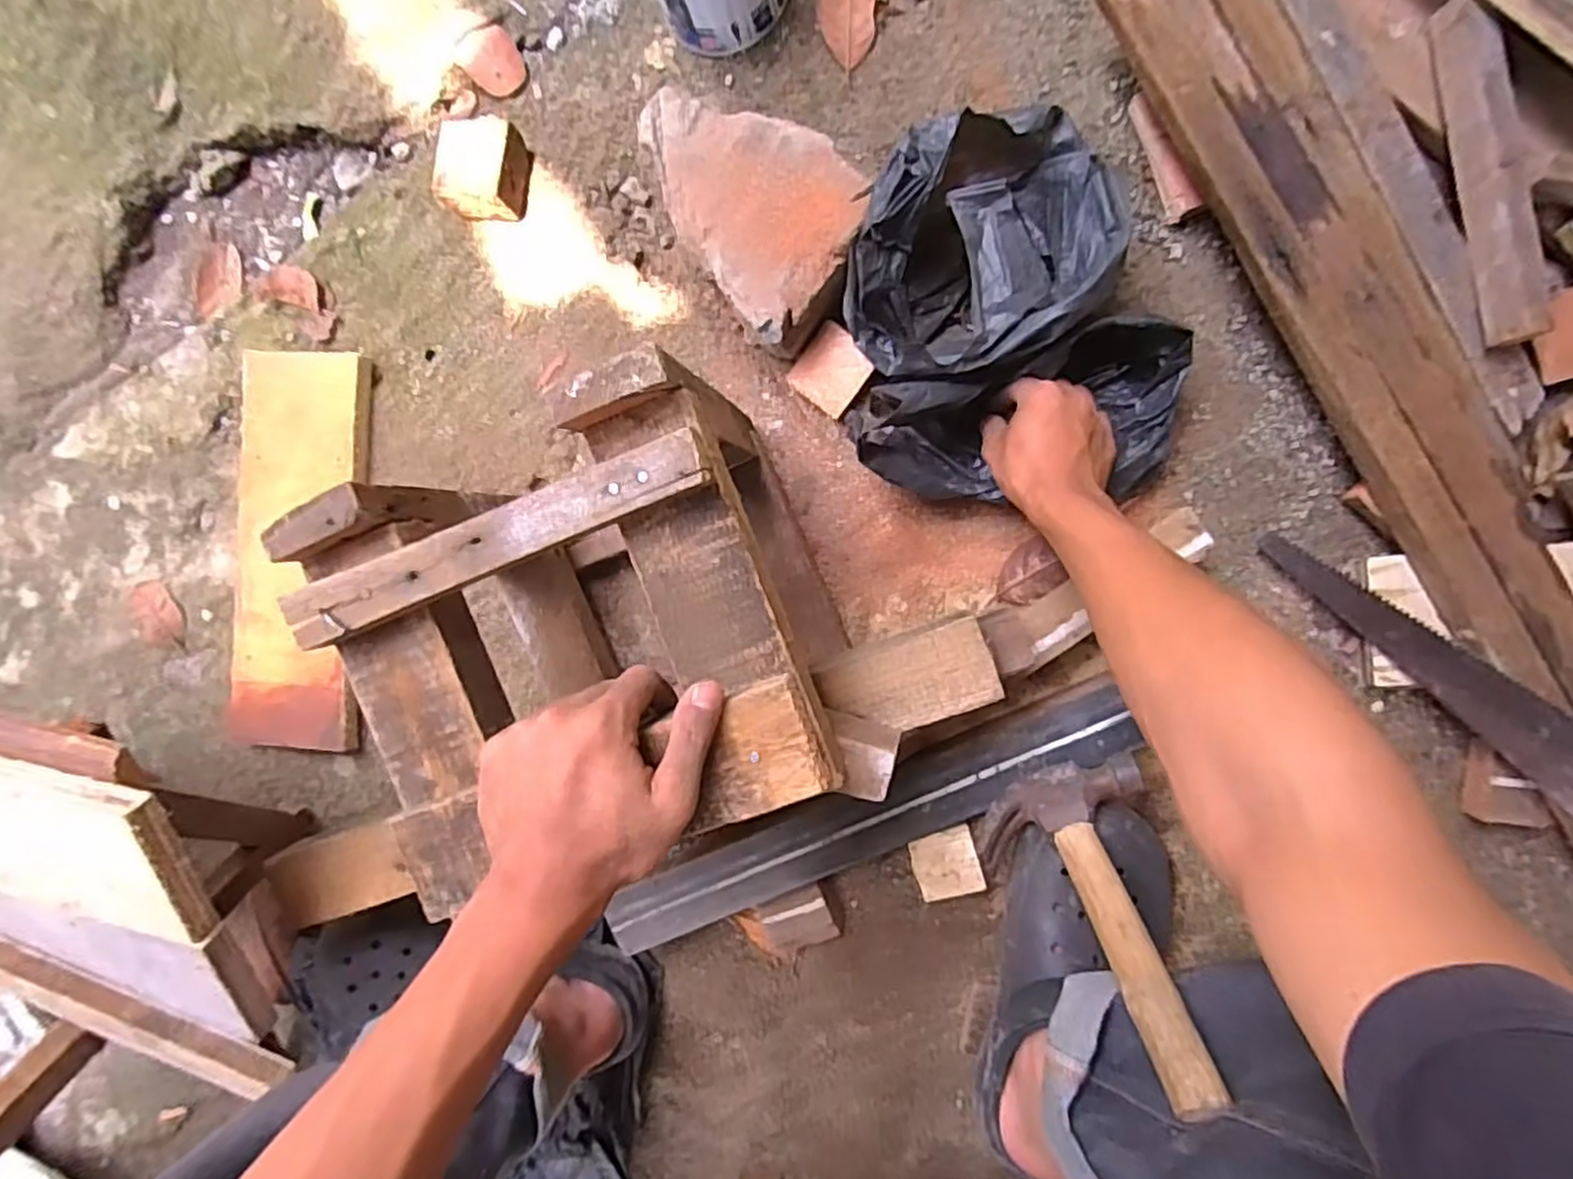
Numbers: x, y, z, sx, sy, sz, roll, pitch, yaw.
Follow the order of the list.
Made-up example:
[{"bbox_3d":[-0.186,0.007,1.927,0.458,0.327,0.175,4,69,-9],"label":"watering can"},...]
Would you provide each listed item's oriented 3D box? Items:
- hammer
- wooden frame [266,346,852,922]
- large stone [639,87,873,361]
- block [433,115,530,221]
[{"bbox_3d":[0.203,0.204,0.461,0.113,0.212,0.032,-18,128,7],"label":"hammer"},{"bbox_3d":[-0.108,0.029,0.463,0.235,0.223,0.226,-21,87,7],"label":"wooden frame"},{"bbox_3d":[-0.019,-0.299,0.578,0.129,0.080,0.208,-32,87,7],"label":"large stone"},{"bbox_3d":[-0.259,-0.358,0.622,0.068,0.048,0.075,9,91,7],"label":"block"}]

